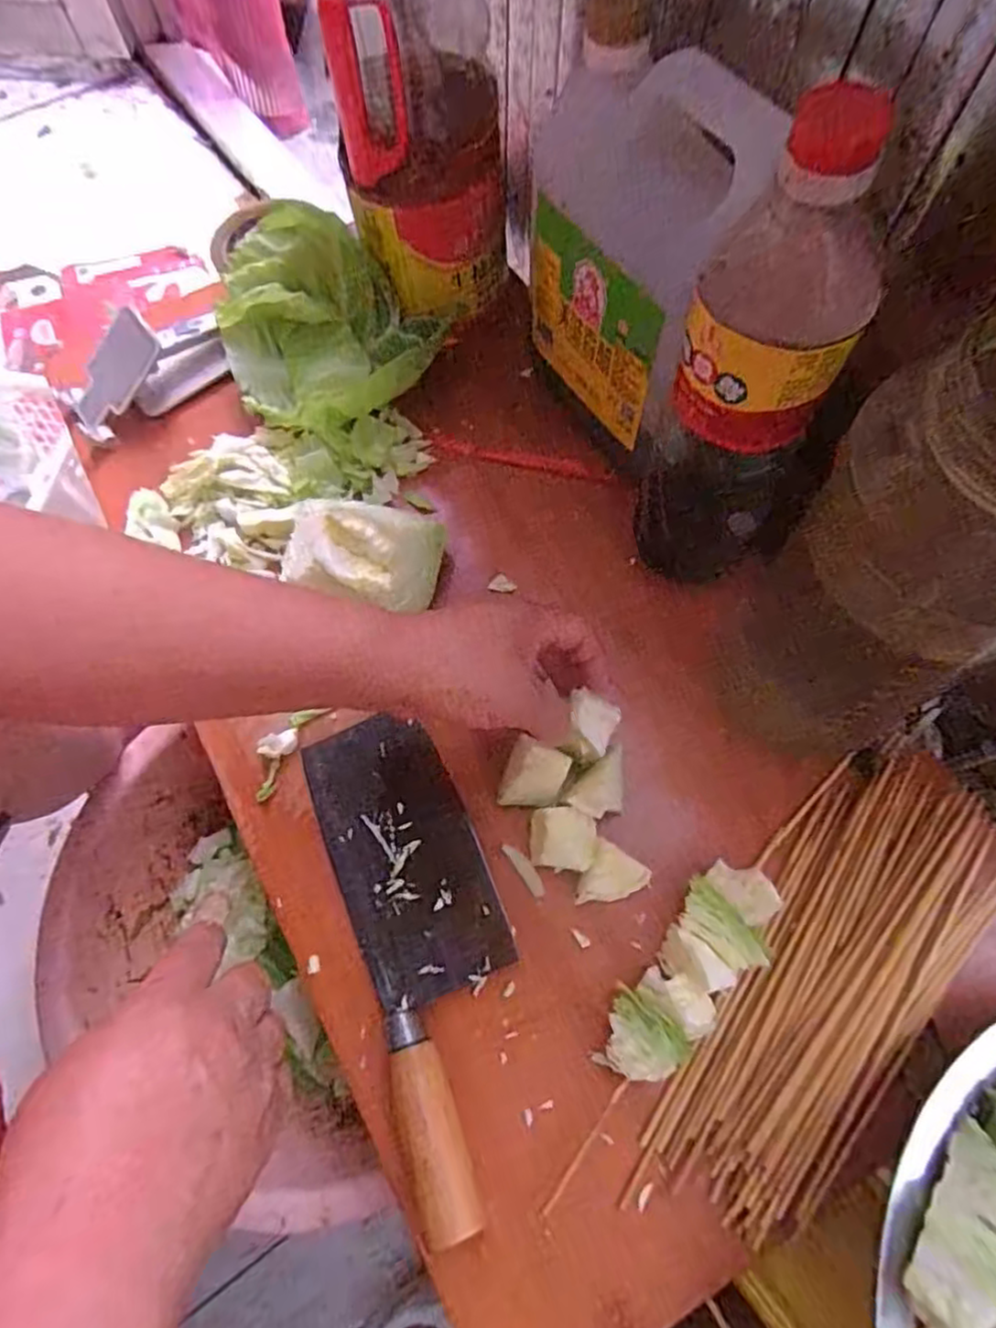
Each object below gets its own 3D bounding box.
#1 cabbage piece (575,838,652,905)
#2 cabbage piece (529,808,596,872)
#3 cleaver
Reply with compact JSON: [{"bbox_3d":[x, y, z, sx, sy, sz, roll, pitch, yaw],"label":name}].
[{"bbox_3d":[0.066,0.125,0.383,0.035,0.013,0.036,27,71,10],"label":"cabbage piece"},{"bbox_3d":[0.038,0.103,0.393,0.037,0.023,0.034,3,69,1],"label":"cabbage piece"},{"bbox_3d":[-0.040,0.147,0.375,0.085,0.030,0.259,-20,70,-8],"label":"cleaver"}]

